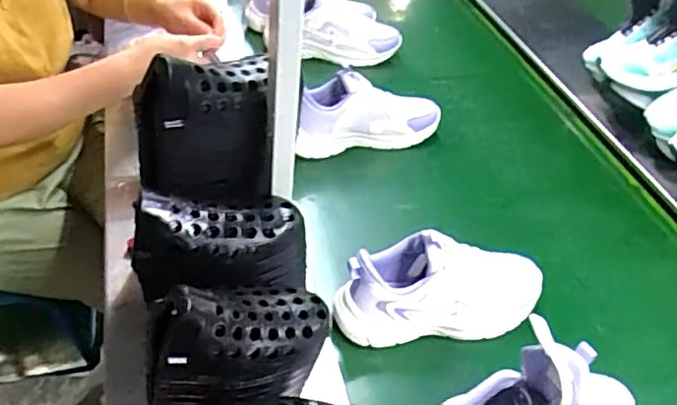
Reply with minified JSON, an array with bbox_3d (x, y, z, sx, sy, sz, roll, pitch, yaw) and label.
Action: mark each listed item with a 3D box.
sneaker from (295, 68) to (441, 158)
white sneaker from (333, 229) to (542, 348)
[{"bbox_3d":[0.045,-0.133,0.960,0.238,0.110,0.082,-12,47,-19],"label":"sneaker"},{"bbox_3d":[0.121,0.099,0.722,0.249,0.125,0.089,-2,44,-10],"label":"white sneaker"}]

